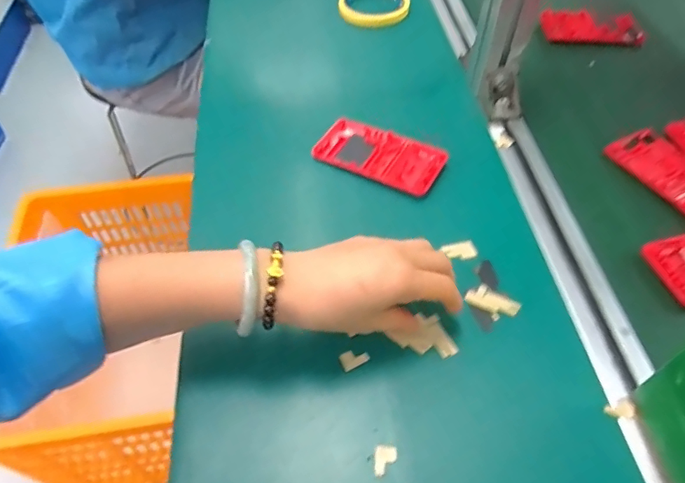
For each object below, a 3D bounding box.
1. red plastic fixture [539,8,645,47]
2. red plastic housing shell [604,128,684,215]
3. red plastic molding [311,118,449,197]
[{"bbox_3d":[0.312,-0.269,0.630,0.128,0.019,0.052,-3,53,-3],"label":"red plastic fixture"},{"bbox_3d":[0.320,-0.063,0.480,0.059,0.011,0.121,-27,58,-20],"label":"red plastic housing shell"},{"bbox_3d":[0.036,-0.085,0.491,0.122,0.013,0.062,23,56,16],"label":"red plastic molding"}]

